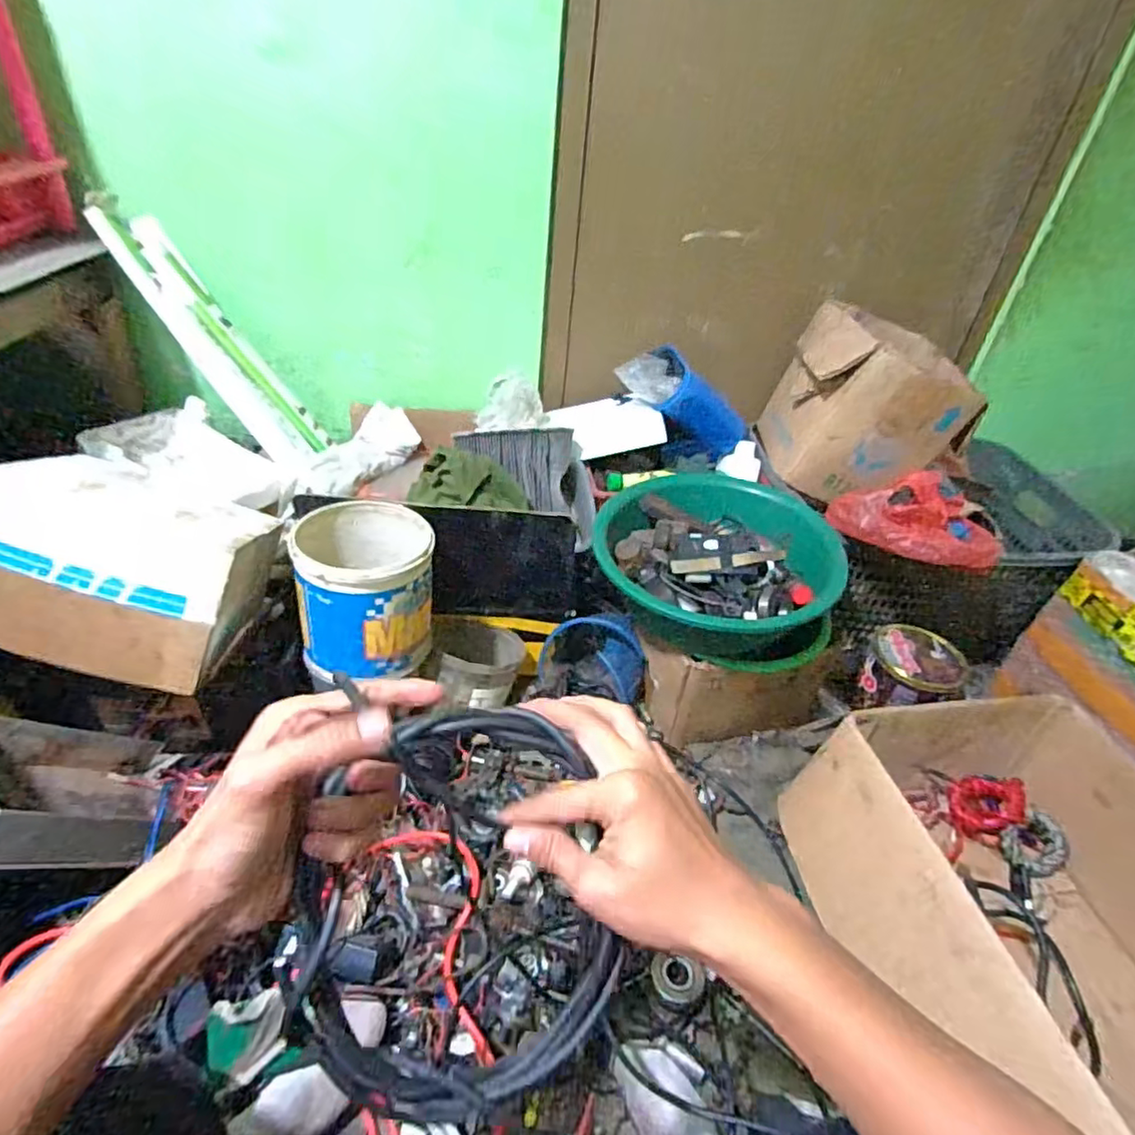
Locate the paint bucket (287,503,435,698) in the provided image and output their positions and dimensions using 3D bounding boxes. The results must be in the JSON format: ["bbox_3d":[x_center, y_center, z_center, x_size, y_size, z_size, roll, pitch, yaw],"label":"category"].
[{"bbox_3d":[-0.280,0.029,0.880,0.171,0.179,0.179,-4,38,-13],"label":"paint bucket"}]

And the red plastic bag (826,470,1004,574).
[{"bbox_3d":[0.536,-0.073,0.939,0.217,0.091,0.179,-3,38,-12],"label":"red plastic bag"}]

